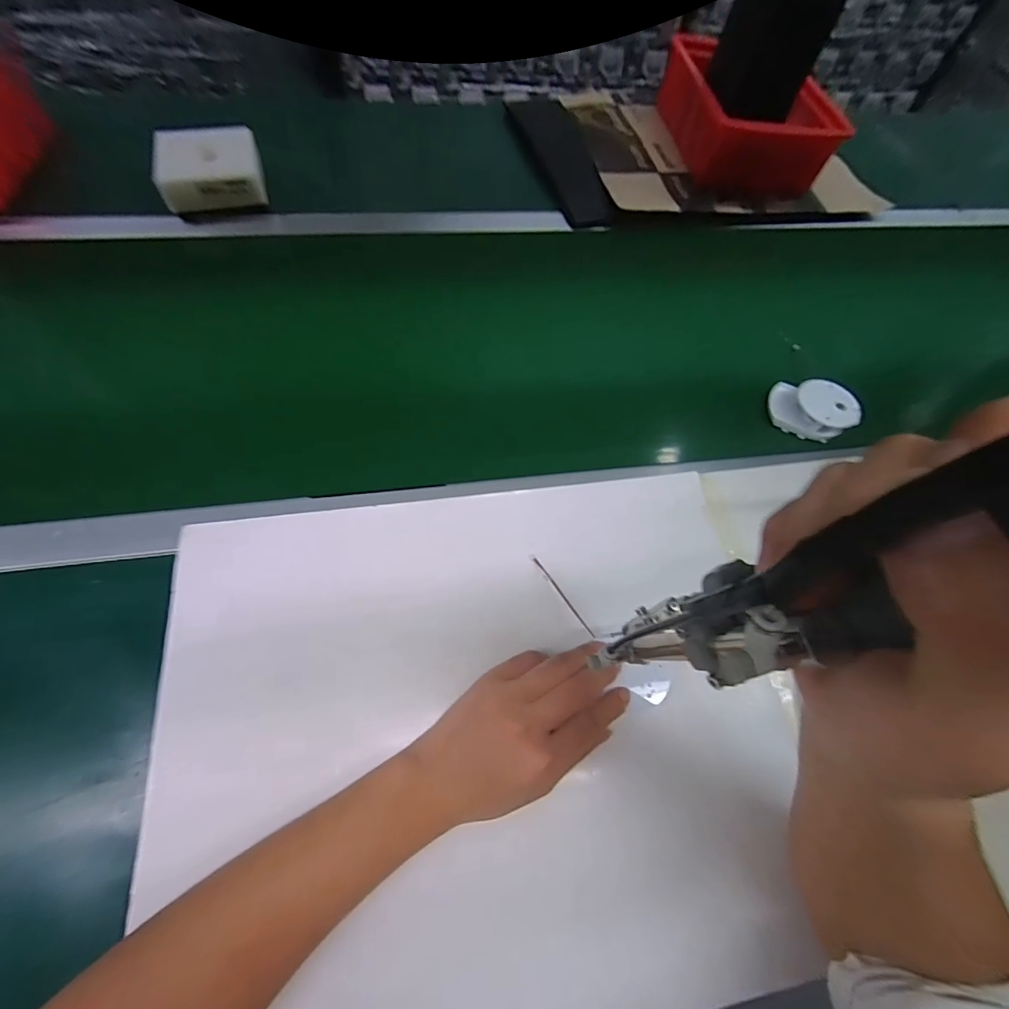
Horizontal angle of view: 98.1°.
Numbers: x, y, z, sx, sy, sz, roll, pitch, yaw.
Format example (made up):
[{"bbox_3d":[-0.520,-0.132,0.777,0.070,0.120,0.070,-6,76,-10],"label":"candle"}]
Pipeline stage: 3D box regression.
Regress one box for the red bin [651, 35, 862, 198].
[{"bbox_3d":[0.377,-0.613,0.692,0.197,0.087,0.281,-4,65,-5],"label":"red bin"}]

